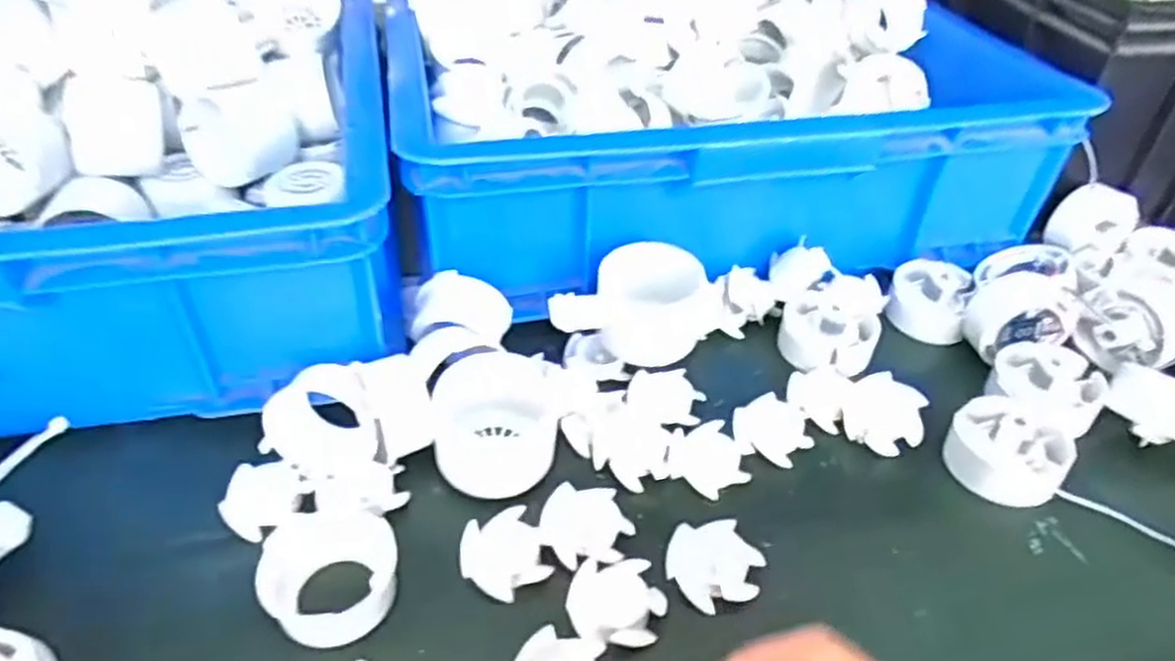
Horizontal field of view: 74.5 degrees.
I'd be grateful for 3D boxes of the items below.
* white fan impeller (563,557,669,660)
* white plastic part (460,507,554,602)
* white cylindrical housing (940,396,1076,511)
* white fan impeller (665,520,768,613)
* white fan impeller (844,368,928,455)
[{"bbox_3d":[0.013,0.115,0.327,0.040,0.007,0.040,-8,45,-10],"label":"white fan impeller"},{"bbox_3d":[-0.038,0.101,0.349,0.036,0.009,0.038,-18,48,-20],"label":"white plastic part"},{"bbox_3d":[0.214,0.057,0.391,0.055,0.026,0.058,1,45,-1],"label":"white cylindrical housing"},{"bbox_3d":[0.057,0.104,0.346,0.039,0.011,0.037,1,45,-1],"label":"white fan impeller"},{"bbox_3d":[0.159,0.044,0.411,0.040,0.013,0.040,19,83,22],"label":"white fan impeller"}]

